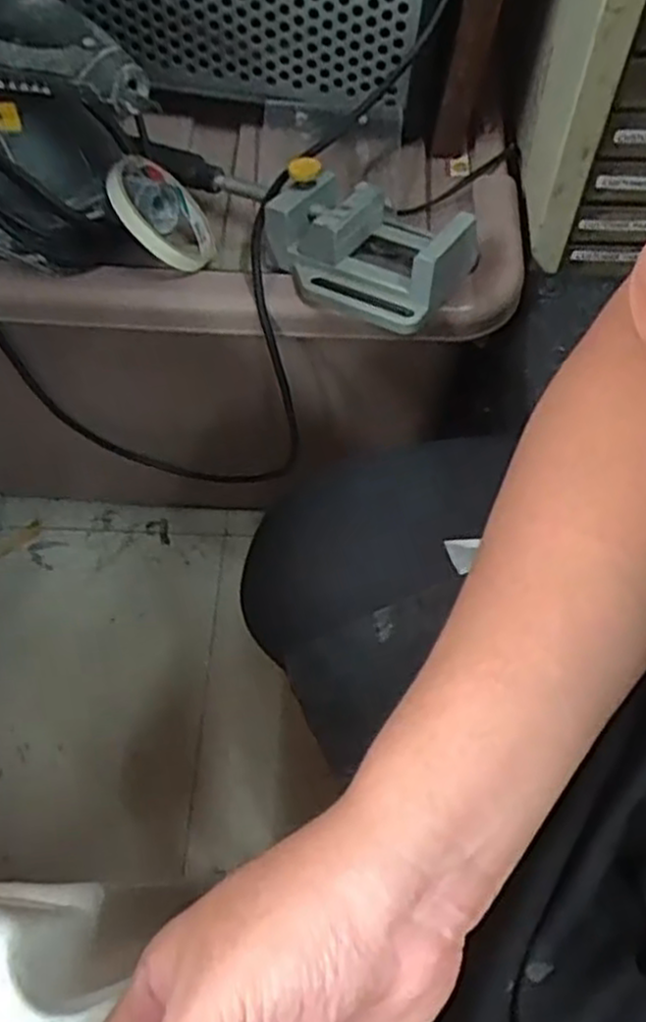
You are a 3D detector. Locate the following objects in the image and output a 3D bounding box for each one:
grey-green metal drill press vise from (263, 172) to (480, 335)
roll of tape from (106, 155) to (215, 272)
[{"bbox_3d":[0.033,-0.192,0.560,0.140,0.059,0.112,23,64,13],"label":"grey-green metal drill press vise"},{"bbox_3d":[-0.116,-0.217,0.566,0.017,0.087,0.074,-23,45,35],"label":"roll of tape"}]

